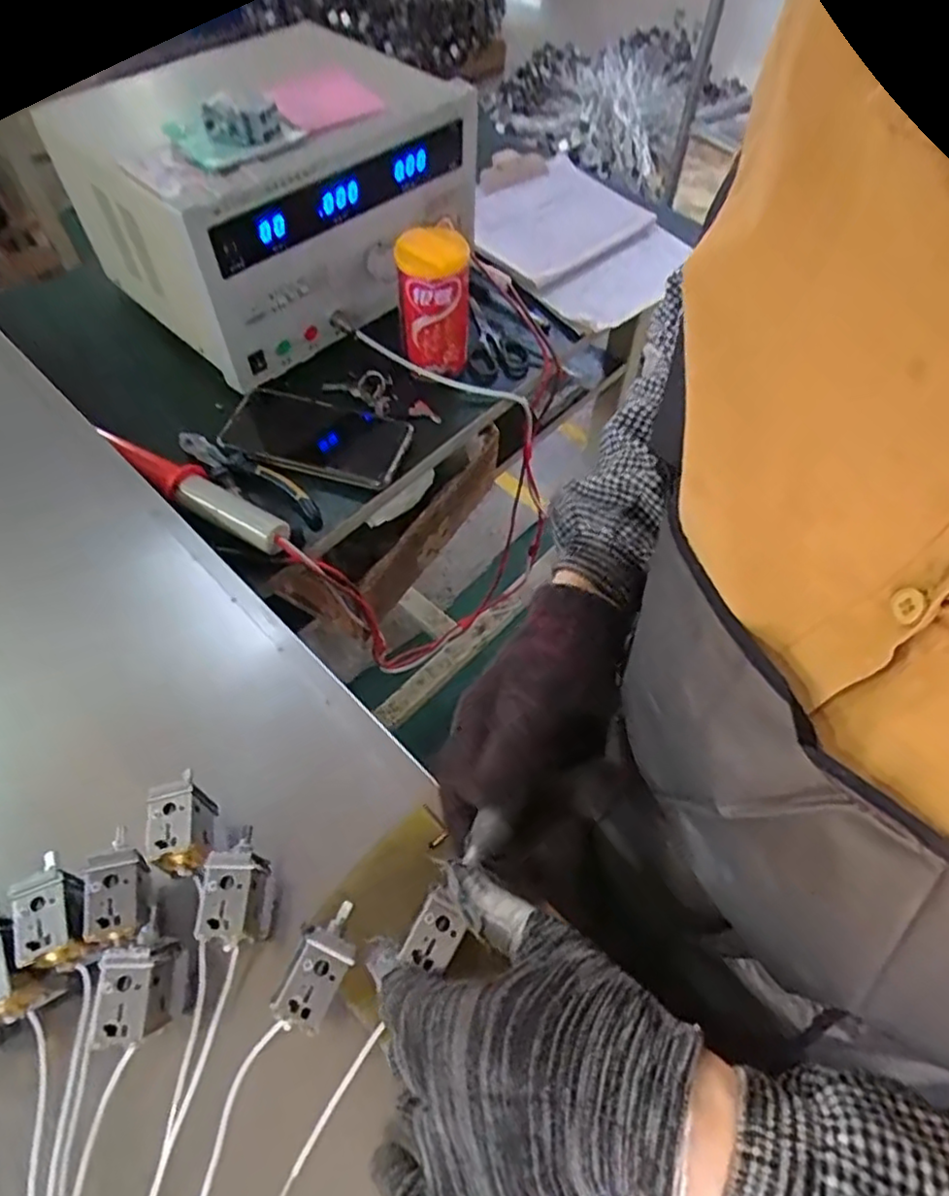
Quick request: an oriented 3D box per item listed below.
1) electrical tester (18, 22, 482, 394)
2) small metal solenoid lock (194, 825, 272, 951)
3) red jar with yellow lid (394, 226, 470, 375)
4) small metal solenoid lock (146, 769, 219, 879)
[{"bbox_3d":[-0.176,-0.390,0.658,0.325,0.194,0.203,-39,67,-24],"label":"electrical tester"},{"bbox_3d":[-0.119,0.141,0.335,0.030,0.018,0.054,-3,58,-5],"label":"small metal solenoid lock"},{"bbox_3d":[-0.038,-0.271,0.629,0.061,0.120,0.059,1,57,-2],"label":"red jar with yellow lid"},{"bbox_3d":[-0.151,0.117,0.350,0.030,0.020,0.047,-10,58,-9],"label":"small metal solenoid lock"}]

